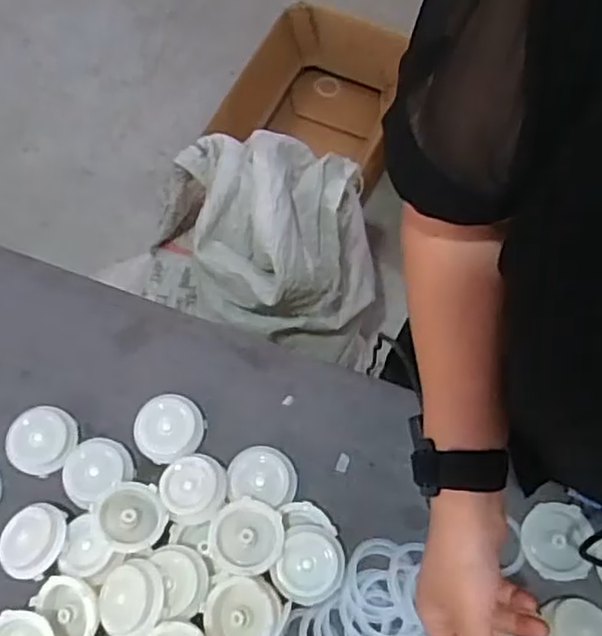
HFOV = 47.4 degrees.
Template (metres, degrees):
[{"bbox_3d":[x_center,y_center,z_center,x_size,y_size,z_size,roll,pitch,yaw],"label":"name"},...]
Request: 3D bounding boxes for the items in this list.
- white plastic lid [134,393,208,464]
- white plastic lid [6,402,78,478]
[{"bbox_3d":[-0.113,0.094,0.585,0.053,0.022,0.056,-1,68,1],"label":"white plastic lid"},{"bbox_3d":[-0.221,0.103,0.586,0.053,0.022,0.057,-1,68,1],"label":"white plastic lid"}]

